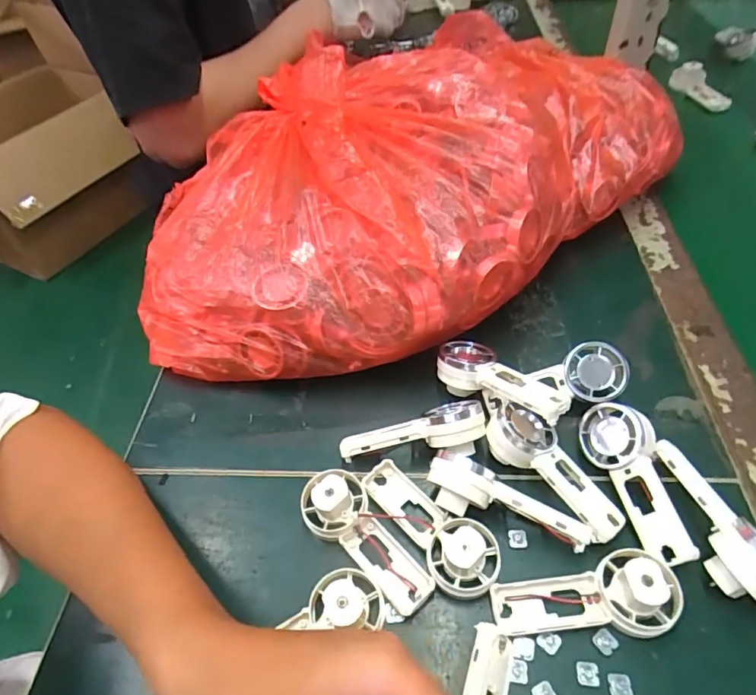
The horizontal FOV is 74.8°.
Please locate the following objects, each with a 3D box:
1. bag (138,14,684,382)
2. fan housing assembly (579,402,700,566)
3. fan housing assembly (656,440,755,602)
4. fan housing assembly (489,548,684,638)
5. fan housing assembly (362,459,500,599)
[{"bbox_3d":[0.034,-0.147,0.428,0.505,0.143,0.271,-29,53,-18],"label":"bag"},{"bbox_3d":[0.147,0.076,0.286,0.038,0.032,0.091,-4,49,3],"label":"fan housing assembly"},{"bbox_3d":[0.178,0.095,0.269,0.024,0.034,0.090,-15,50,-7],"label":"fan housing assembly"},{"bbox_3d":[0.107,0.130,0.251,0.093,0.031,0.038,-12,49,-4],"label":"fan housing assembly"},{"bbox_3d":[0.026,0.099,0.284,0.036,0.028,0.093,-38,56,-24],"label":"fan housing assembly"}]

